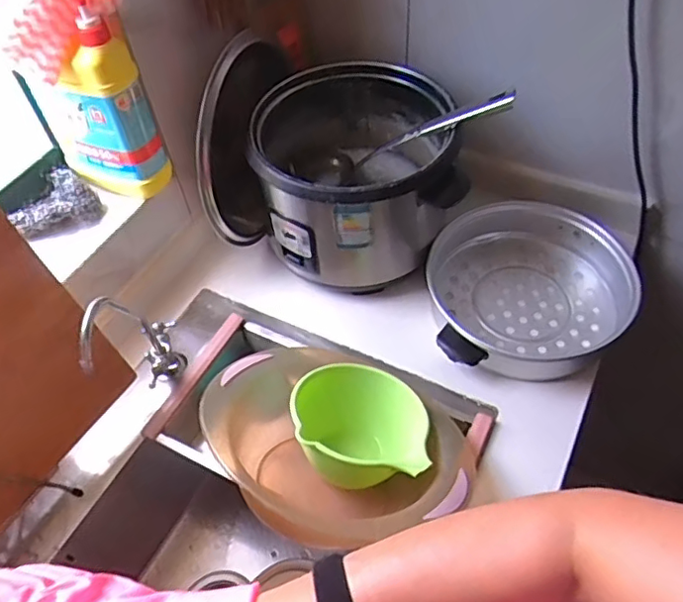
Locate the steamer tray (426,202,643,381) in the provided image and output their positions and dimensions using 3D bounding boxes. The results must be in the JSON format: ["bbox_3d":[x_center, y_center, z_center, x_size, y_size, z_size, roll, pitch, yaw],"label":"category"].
[{"bbox_3d":[0.248,-0.014,0.790,0.247,0.084,0.282,30,60,24],"label":"steamer tray"}]

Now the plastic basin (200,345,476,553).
[{"bbox_3d":[-0.008,0.182,0.682,0.294,0.123,0.279,9,31,-5],"label":"plastic basin"}]

